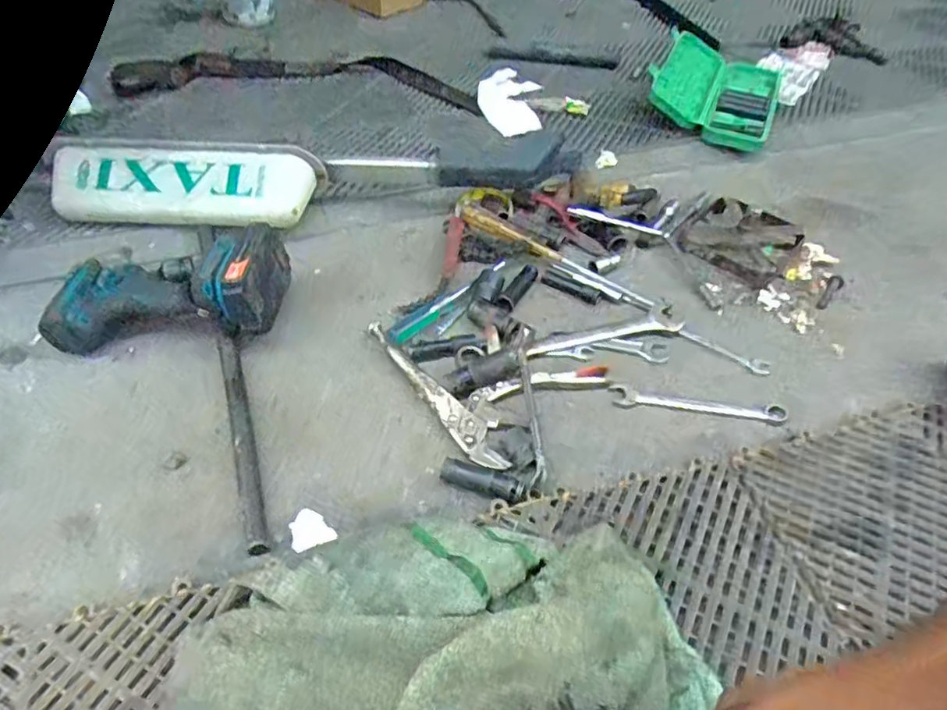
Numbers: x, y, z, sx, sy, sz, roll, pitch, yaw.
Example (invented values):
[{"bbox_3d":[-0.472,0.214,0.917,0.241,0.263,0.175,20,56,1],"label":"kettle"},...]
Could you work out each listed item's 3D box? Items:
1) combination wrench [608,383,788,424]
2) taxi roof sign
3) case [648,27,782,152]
[{"bbox_3d":[0.237,0.053,0.665,0.181,0.011,0.028,8,47,3],"label":"combination wrench"},{"bbox_3d":[-0.363,-0.215,0.807,0.328,0.084,0.081,2,47,-3],"label":"taxi roof sign"},{"bbox_3d":[0.431,-0.475,1.107,0.205,0.088,0.320,20,49,16],"label":"case"}]

